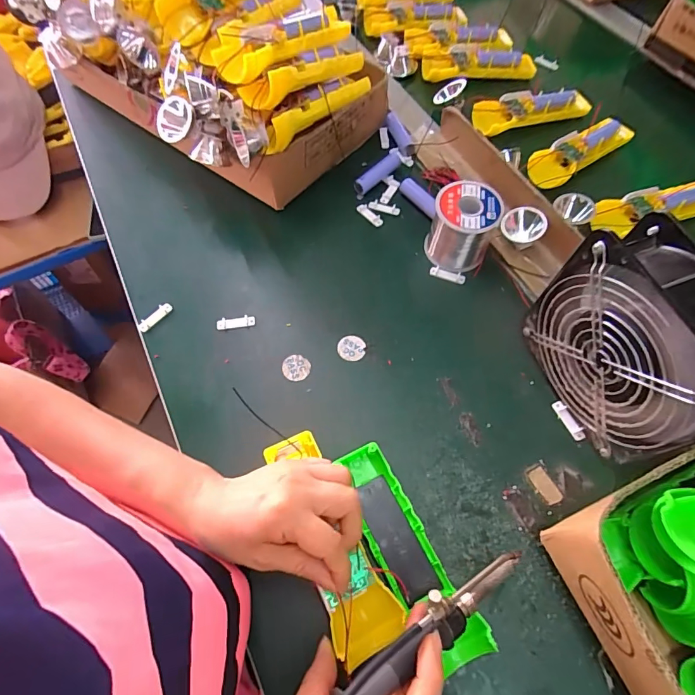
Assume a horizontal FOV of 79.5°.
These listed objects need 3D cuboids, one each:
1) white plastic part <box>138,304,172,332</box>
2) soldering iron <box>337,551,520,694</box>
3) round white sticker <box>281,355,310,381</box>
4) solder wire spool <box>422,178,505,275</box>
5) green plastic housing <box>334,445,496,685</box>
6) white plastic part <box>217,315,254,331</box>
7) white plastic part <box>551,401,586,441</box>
[{"bbox_3d":[-0.194,-0.031,0.422,0.010,0.008,0.038,37,70,18],"label":"white plastic part"},{"bbox_3d":[0.033,0.169,0.230,0.198,0.024,0.028,-20,62,-31],"label":"soldering iron"},{"bbox_3d":[-0.050,0.019,0.398,0.027,0.004,0.025,0,62,-1],"label":"round white sticker"},{"bbox_3d":[0.121,-0.127,0.440,0.064,0.066,0.062,0,62,-1],"label":"solder wire spool"},{"bbox_3d":[0.044,0.153,0.318,0.043,0.026,0.162,-26,62,-11],"label":"green plastic housing"},{"bbox_3d":[-0.112,-0.025,0.419,0.037,0.004,0.013,-7,62,-4],"label":"white plastic part"},{"bbox_3d":[0.198,0.065,0.373,0.009,0.005,0.036,-22,64,-12],"label":"white plastic part"}]

